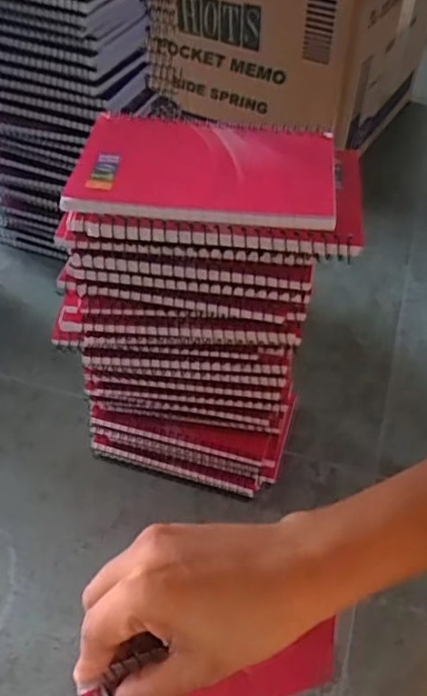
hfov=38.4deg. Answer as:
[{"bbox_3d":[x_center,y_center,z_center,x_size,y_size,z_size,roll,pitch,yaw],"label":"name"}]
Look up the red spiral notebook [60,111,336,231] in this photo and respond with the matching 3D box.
[{"bbox_3d":[-0.003,-0.093,0.314,0.128,0.010,0.080,7,48,5],"label":"red spiral notebook"}]

